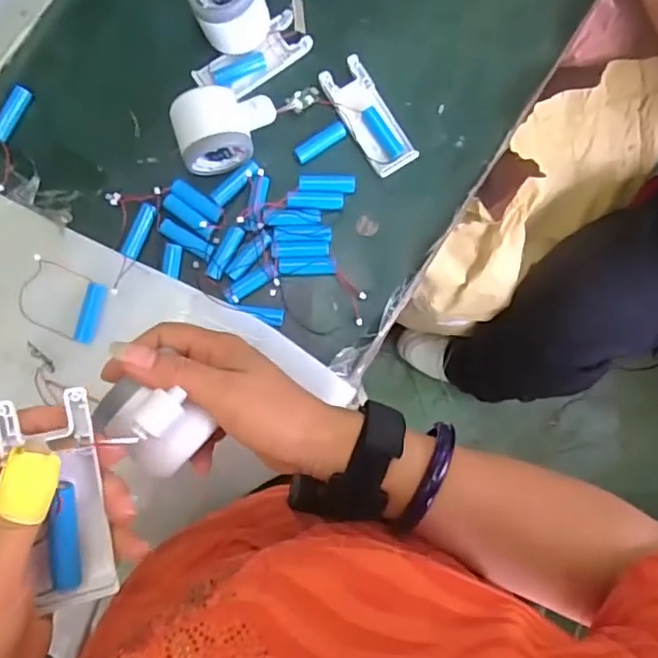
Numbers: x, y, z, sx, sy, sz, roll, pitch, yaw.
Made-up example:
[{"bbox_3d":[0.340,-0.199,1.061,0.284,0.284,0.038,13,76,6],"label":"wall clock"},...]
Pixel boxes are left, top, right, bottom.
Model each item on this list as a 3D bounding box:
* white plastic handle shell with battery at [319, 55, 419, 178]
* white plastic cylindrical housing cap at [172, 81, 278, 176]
[{"bbox_3d":[0.035,-0.188,0.537,0.041,0.015,0.104,-32,85,-6],"label":"white plastic handle shell with battery"},{"bbox_3d":[-0.087,-0.171,0.513,0.082,0.041,0.060,-14,84,-4],"label":"white plastic cylindrical housing cap"}]

